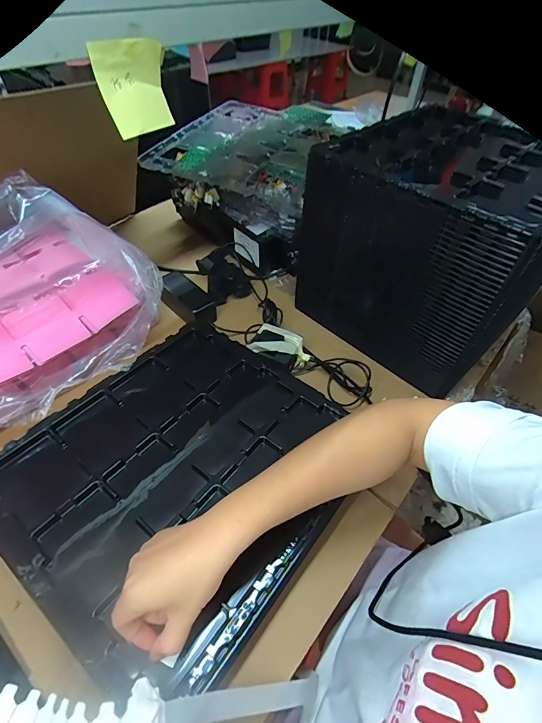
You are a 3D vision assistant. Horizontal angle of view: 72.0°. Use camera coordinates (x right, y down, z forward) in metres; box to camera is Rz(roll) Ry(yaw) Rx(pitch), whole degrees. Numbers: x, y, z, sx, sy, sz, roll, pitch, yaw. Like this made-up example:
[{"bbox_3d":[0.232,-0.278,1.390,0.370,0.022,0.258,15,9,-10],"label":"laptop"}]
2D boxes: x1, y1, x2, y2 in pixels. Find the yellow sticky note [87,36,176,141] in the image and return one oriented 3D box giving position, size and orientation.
[{"bbox_3d":[-0.136,-0.271,0.372,0.026,0.074,0.075,22,51,15],"label":"yellow sticky note"}]

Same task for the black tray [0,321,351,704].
[{"bbox_3d":[-0.104,0.125,0.456,0.340,0.039,0.365,32,54,22],"label":"black tray"}]

